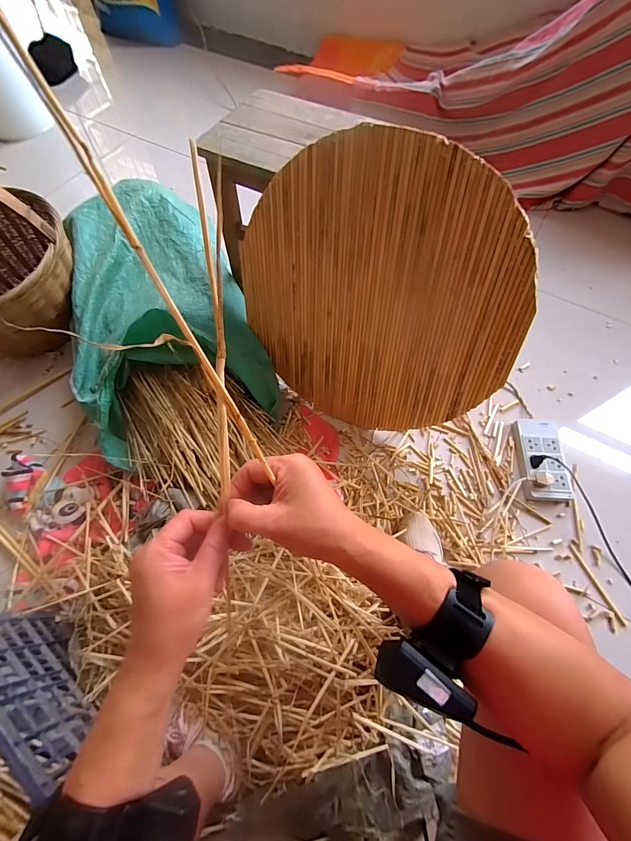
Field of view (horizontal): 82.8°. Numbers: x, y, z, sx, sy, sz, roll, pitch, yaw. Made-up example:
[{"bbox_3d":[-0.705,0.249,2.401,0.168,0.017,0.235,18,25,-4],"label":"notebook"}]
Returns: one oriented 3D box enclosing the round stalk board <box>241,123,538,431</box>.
[{"bbox_3d":[0.105,-0.208,0.711,0.534,0.551,0.012,19,46,15],"label":"round stalk board"}]

